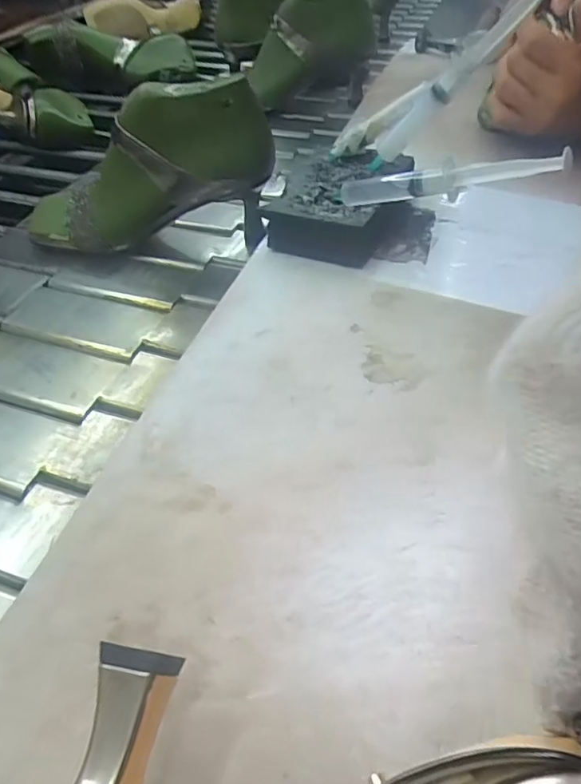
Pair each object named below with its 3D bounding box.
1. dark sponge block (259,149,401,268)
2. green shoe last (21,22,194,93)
[{"bbox_3d":[0.037,-0.148,0.430,0.082,0.035,0.122,15,48,15],"label":"dark sponge block"},{"bbox_3d":[-0.275,-0.521,0.851,0.244,0.067,0.093,-14,47,-12],"label":"green shoe last"}]

